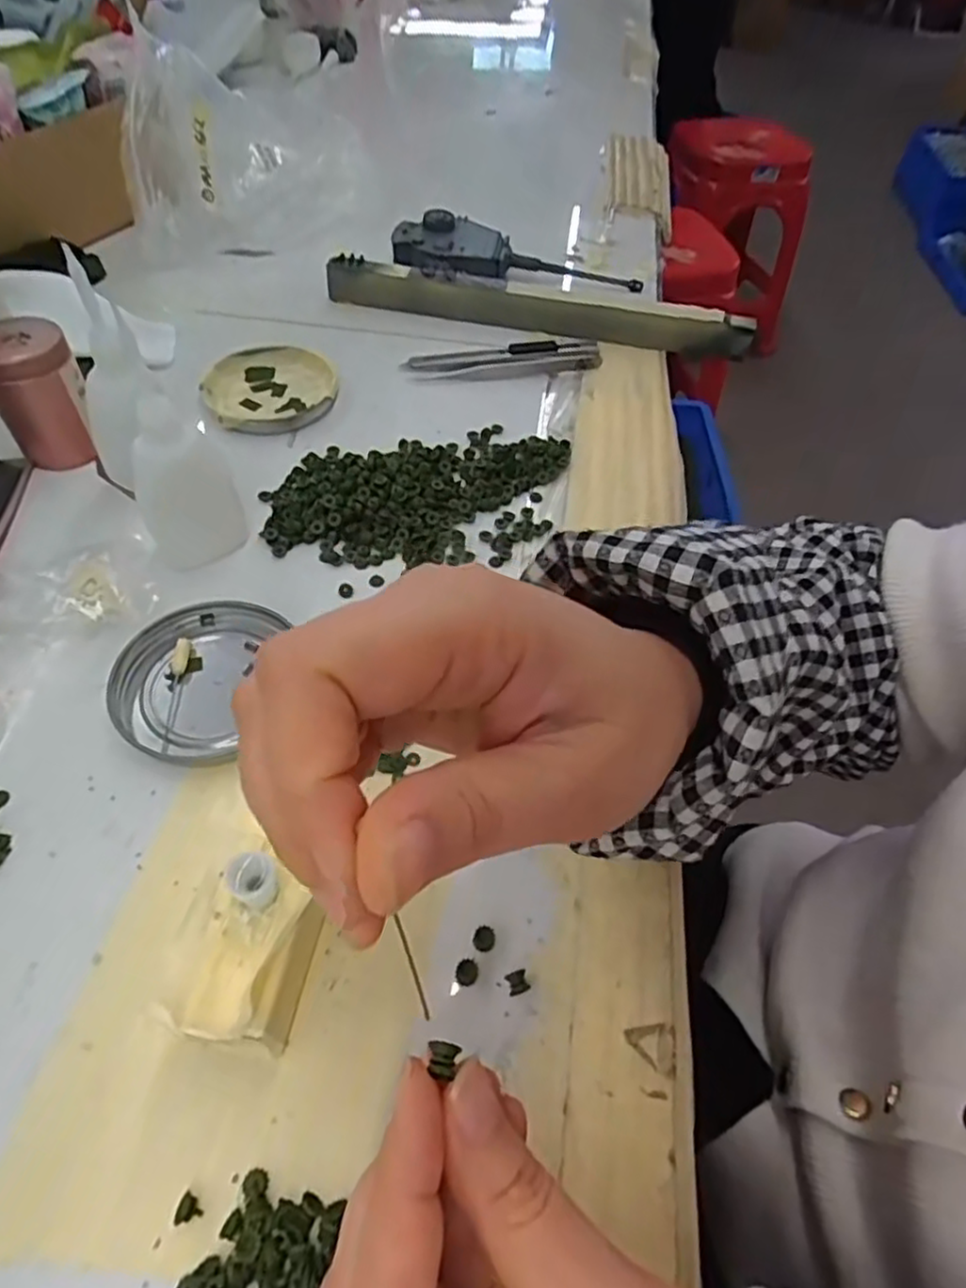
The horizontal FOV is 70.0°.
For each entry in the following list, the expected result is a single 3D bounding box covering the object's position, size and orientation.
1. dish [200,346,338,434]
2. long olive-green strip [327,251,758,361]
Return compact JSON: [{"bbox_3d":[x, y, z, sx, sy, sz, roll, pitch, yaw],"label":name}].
[{"bbox_3d":[-0.133,-0.159,0.425,0.078,0.009,0.075,2,53,-3],"label":"dish"},{"bbox_3d":[0.035,-0.232,0.477,0.290,0.030,0.016,12,53,6],"label":"long olive-green strip"}]

